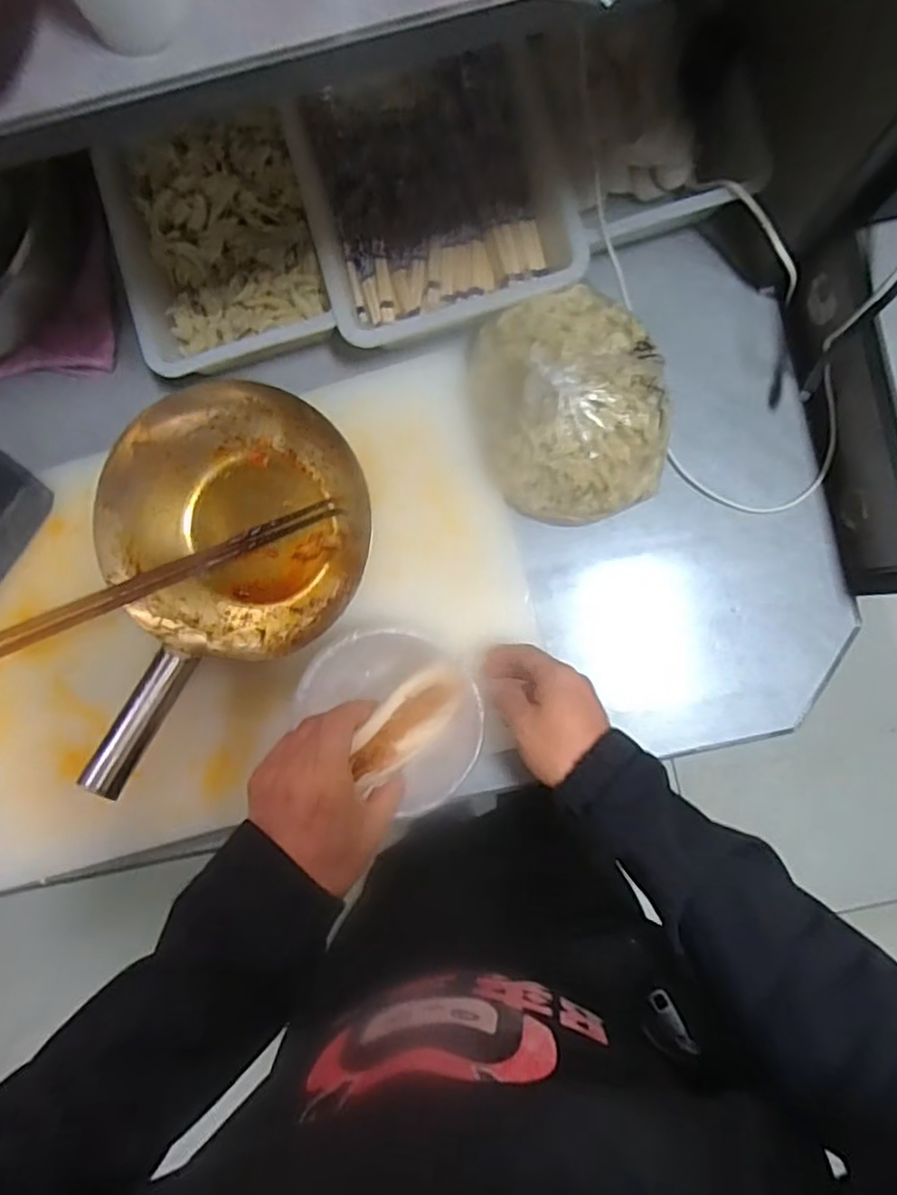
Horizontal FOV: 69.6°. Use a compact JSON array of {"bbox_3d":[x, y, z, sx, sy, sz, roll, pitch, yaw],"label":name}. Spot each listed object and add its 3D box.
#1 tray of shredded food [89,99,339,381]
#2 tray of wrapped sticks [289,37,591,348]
[{"bbox_3d":[-0.197,-0.300,0.564,0.170,0.044,0.191,-13,88,2],"label":"tray of shredded food"},{"bbox_3d":[-0.014,-0.353,0.551,0.211,0.056,0.248,-15,87,2],"label":"tray of wrapped sticks"}]

